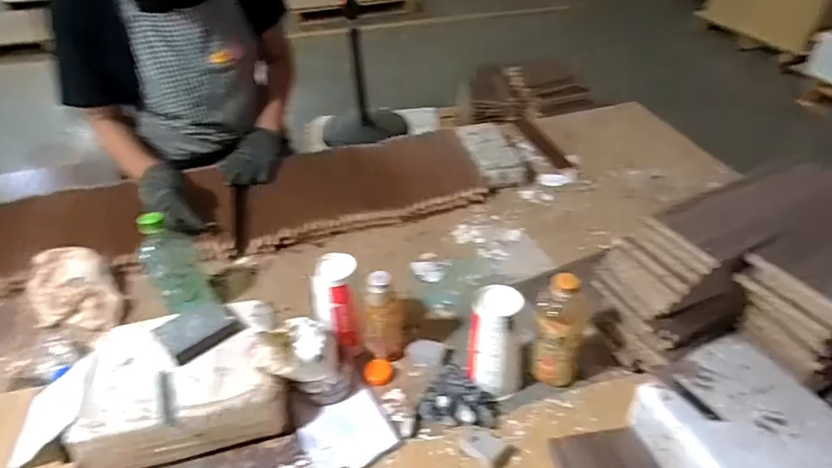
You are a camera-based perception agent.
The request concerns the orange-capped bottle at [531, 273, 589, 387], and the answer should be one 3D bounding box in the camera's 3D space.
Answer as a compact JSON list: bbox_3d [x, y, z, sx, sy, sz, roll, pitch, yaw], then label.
[{"bbox_3d":[0.210,0.139,0.769,0.080,0.191,0.068,2,38,7],"label":"orange-capped bottle"}]

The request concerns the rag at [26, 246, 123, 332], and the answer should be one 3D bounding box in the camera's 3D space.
[{"bbox_3d":[-0.623,0.107,0.963,0.131,0.081,0.205,-32,46,-31],"label":"rag"}]

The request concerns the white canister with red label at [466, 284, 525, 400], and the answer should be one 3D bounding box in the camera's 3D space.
[{"bbox_3d":[0.115,0.157,0.767,0.080,0.166,0.073,8,40,15],"label":"white canister with red label"}]

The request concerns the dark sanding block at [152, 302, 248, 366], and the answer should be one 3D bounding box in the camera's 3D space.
[{"bbox_3d":[-0.317,0.138,0.775,0.088,0.018,0.100,28,50,35],"label":"dark sanding block"}]

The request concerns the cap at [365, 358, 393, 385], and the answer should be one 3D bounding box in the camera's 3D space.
[{"bbox_3d":[-0.060,0.217,0.834,0.042,0.020,0.035,-1,38,3],"label":"cap"}]

